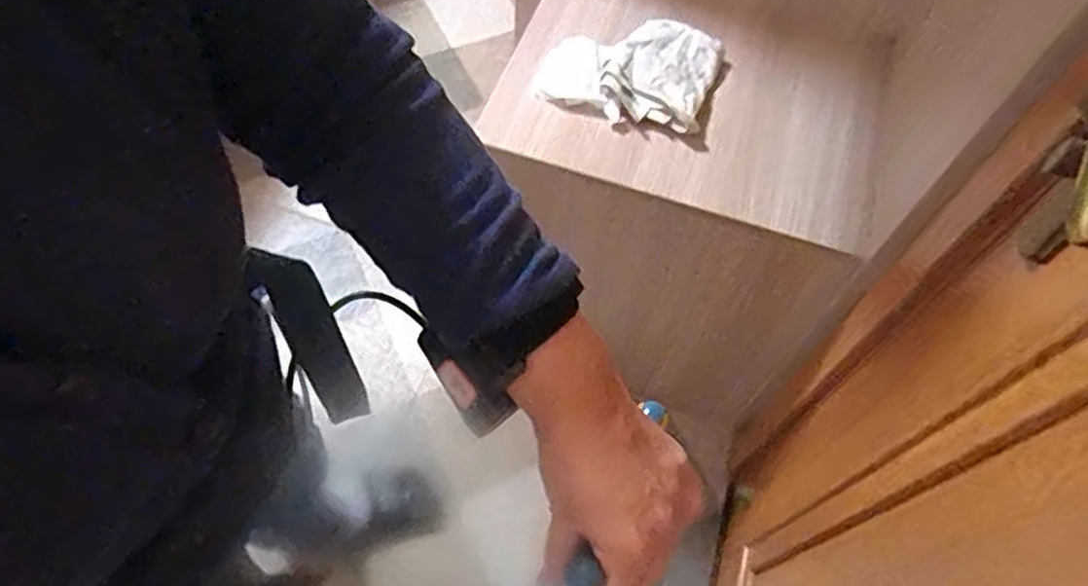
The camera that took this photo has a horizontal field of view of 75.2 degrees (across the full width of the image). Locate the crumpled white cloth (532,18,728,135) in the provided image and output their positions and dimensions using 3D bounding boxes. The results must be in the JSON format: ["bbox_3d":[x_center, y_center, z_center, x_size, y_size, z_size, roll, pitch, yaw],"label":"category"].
[{"bbox_3d":[0.114,-0.300,0.933,0.228,0.029,0.167,12,60,4],"label":"crumpled white cloth"}]

